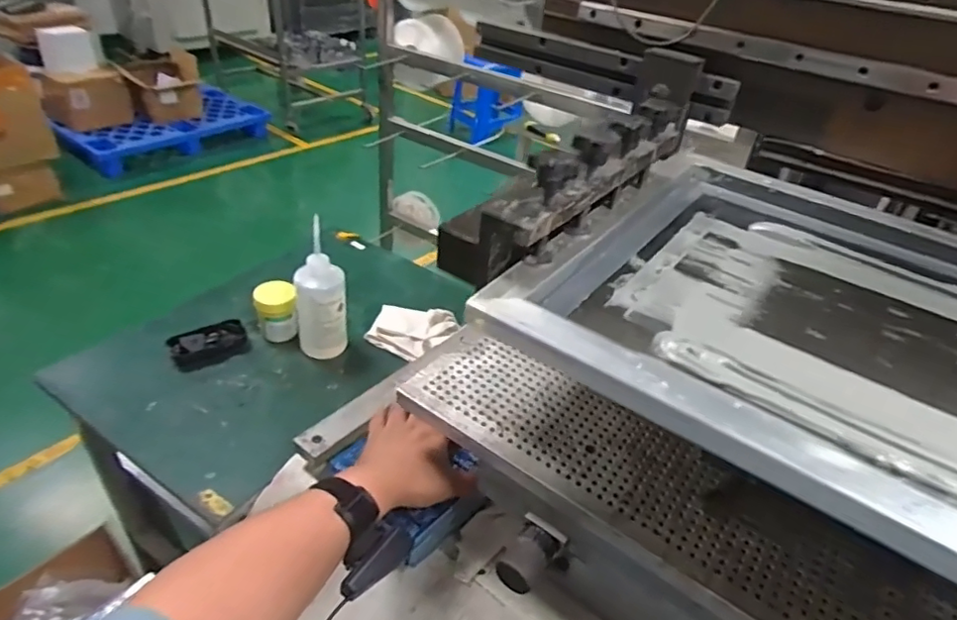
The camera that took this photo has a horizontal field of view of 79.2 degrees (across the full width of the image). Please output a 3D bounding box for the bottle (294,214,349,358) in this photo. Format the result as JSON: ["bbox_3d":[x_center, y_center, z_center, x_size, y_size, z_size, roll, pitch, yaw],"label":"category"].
[{"bbox_3d":[-0.241,-0.020,0.883,0.073,0.203,0.086,-5,40,-17],"label":"bottle"}]

